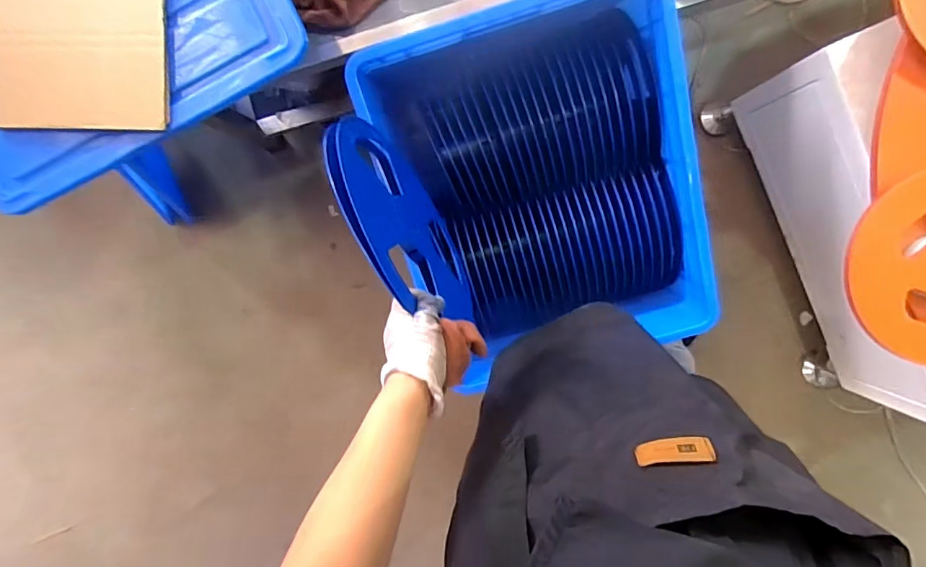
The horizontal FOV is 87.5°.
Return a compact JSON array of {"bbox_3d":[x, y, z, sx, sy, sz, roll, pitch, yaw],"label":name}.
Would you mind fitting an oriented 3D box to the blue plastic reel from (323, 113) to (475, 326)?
[{"bbox_3d":[-0.074,-0.075,0.656,0.026,0.345,0.311,-25,111,16],"label":"blue plastic reel"}]

